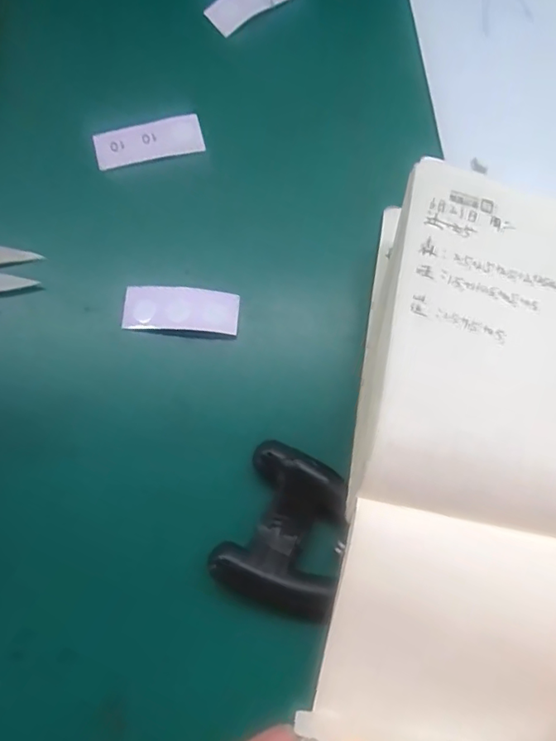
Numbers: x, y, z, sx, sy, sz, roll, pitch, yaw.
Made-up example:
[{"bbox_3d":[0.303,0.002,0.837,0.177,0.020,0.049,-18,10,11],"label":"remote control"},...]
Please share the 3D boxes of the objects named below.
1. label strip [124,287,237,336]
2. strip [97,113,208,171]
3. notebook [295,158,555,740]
[{"bbox_3d":[-0.038,-0.023,0.225,0.044,0.010,0.017,2,73,0],"label":"label strip"},{"bbox_3d":[-0.056,-0.099,0.247,0.045,0.004,0.016,-14,91,-6],"label":"strip"},{"bbox_3d":[0.083,0.059,0.183,0.128,0.025,0.243,11,85,-6],"label":"notebook"}]

